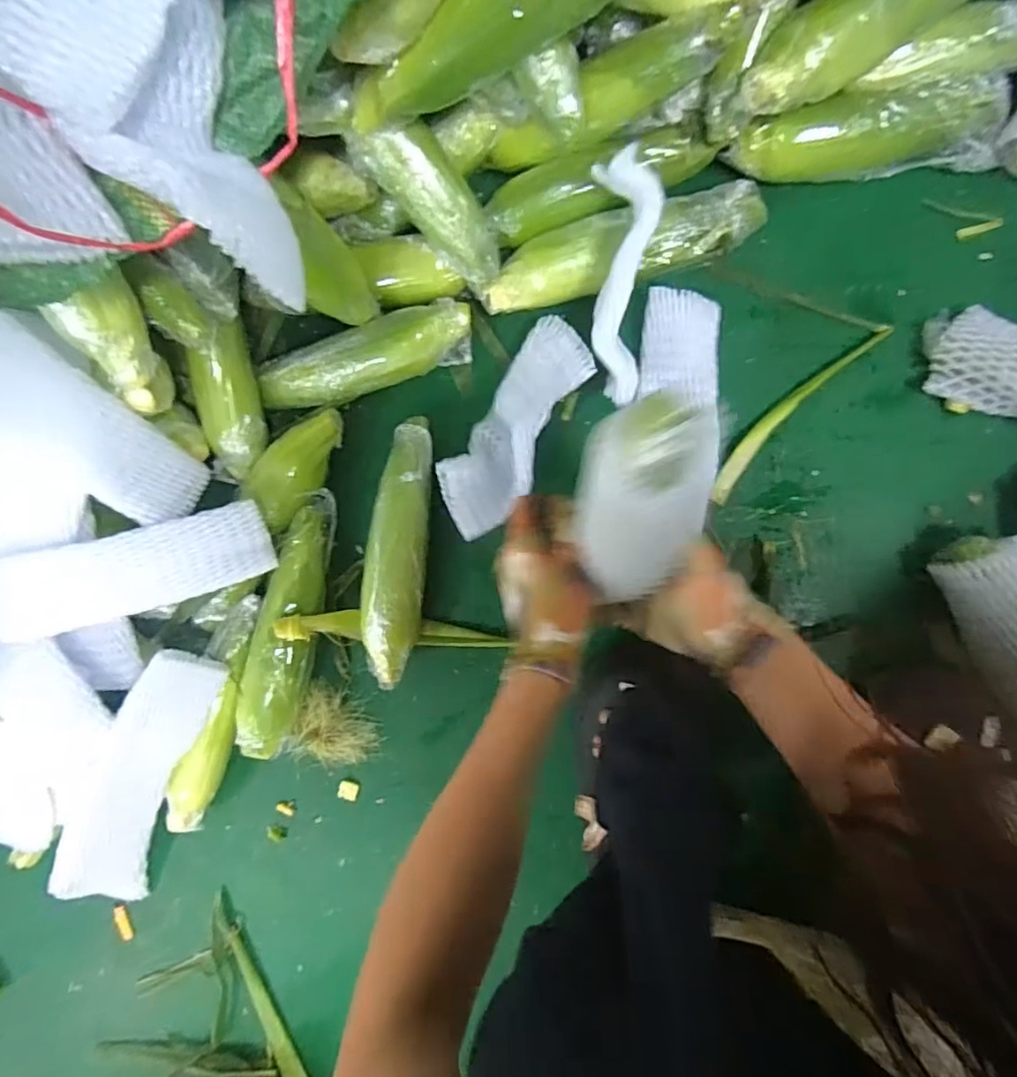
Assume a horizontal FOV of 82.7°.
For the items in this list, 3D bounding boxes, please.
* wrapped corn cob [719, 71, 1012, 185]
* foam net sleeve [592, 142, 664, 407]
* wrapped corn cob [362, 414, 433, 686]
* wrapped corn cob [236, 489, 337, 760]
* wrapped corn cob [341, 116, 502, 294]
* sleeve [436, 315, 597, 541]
[{"bbox_3d":[0.299,-0.334,0.485,0.222,0.052,0.057,-4,90,7],"label":"wrapped corn cob"},{"bbox_3d":[0.087,-0.195,0.446,0.044,0.017,0.174,4,112,7],"label":"foam net sleeve"},{"bbox_3d":[-0.101,0.011,0.535,0.052,0.053,0.240,7,91,7],"label":"wrapped corn cob"},{"bbox_3d":[-0.206,0.081,0.545,0.056,0.041,0.249,13,92,7],"label":"wrapped corn cob"},{"bbox_3d":[-0.057,-0.274,0.469,0.056,0.043,0.151,-44,121,6],"label":"wrapped corn cob"},{"bbox_3d":[0.004,-0.095,0.511,0.072,0.043,0.194,35,95,6],"label":"sleeve"}]

